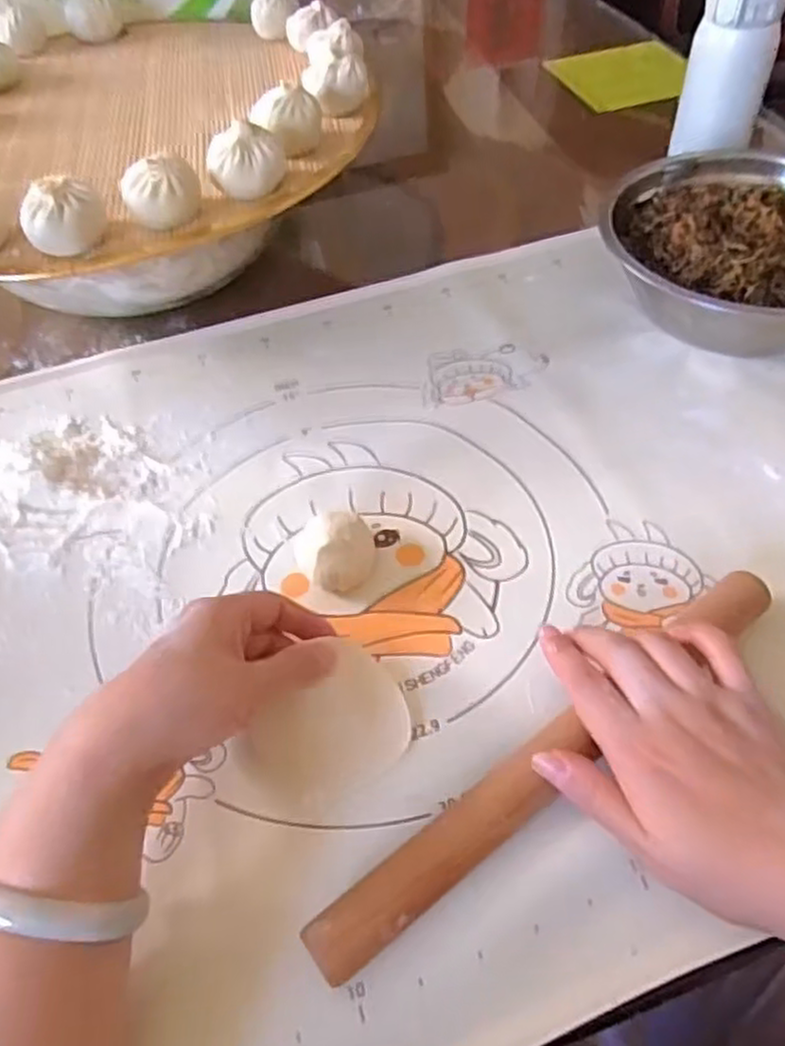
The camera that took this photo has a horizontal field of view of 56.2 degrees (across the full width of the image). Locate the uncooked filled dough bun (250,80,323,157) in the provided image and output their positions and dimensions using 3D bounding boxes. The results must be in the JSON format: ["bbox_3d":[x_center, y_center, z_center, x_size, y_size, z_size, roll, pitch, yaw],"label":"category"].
[{"bbox_3d":[-0.067,-0.255,0.471,0.043,0.032,0.044,-8,51,-3],"label":"uncooked filled dough bun"}]

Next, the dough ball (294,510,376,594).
[{"bbox_3d":[-0.032,0.018,0.415,0.044,0.028,0.040,-2,52,3],"label":"dough ball"}]

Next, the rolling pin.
[{"bbox_3d":[0.078,0.100,0.331,0.271,0.020,0.025,-33,57,-20],"label":"rolling pin"}]

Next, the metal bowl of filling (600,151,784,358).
[{"bbox_3d":[0.253,-0.188,0.521,0.201,0.074,0.185,31,60,25],"label":"metal bowl of filling"}]

